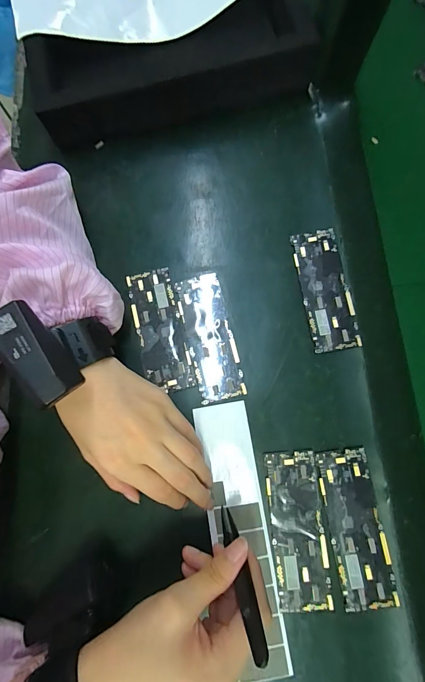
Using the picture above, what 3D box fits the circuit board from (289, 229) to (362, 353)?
[{"bbox_3d":[0.111,-0.051,0.313,0.042,0.008,0.122,-10,78,-1],"label":"circuit board"}]

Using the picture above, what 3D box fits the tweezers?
[{"bbox_3d":[0.019,0.161,0.223,0.013,0.116,0.014,-28,99,-4],"label":"tweezers"}]

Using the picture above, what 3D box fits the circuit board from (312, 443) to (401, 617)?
[{"bbox_3d":[0.122,0.158,0.270,0.044,0.004,0.122,-9,78,0],"label":"circuit board"}]

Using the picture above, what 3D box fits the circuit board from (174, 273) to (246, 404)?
[{"bbox_3d":[-0.004,-0.004,0.309,0.046,0.004,0.122,-14,78,-1],"label":"circuit board"}]

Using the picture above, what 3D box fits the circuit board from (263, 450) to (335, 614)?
[{"bbox_3d":[0.073,0.161,0.271,0.044,0.004,0.122,-5,78,0],"label":"circuit board"}]

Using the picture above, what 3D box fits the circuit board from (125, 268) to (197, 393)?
[{"bbox_3d":[-0.052,-0.011,0.311,0.045,0.004,0.123,-14,78,-1],"label":"circuit board"}]

